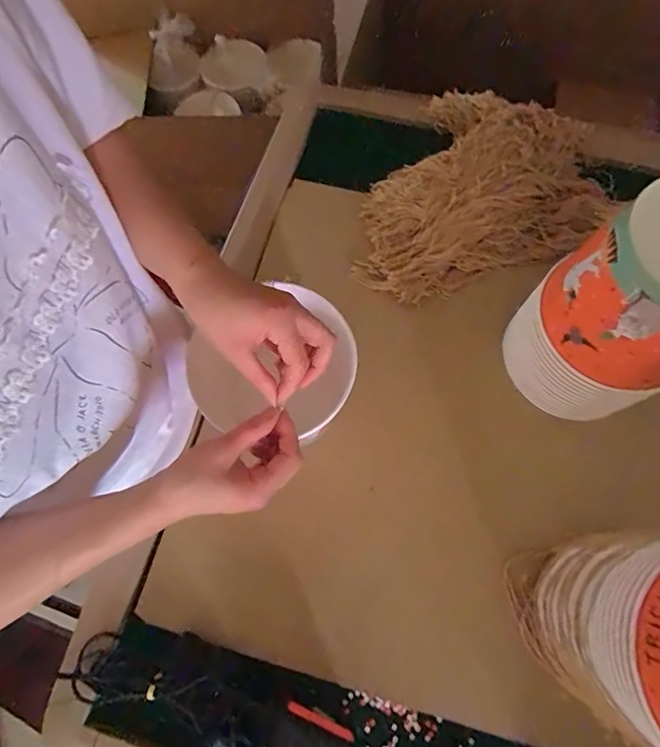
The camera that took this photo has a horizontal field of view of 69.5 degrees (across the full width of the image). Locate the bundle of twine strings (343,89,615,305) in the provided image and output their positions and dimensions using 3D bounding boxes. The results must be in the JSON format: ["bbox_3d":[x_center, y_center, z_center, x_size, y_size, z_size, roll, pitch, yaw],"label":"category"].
[{"bbox_3d":[0.207,-0.230,0.635,0.270,0.076,0.348,29,75,10],"label":"bundle of twine strings"}]

